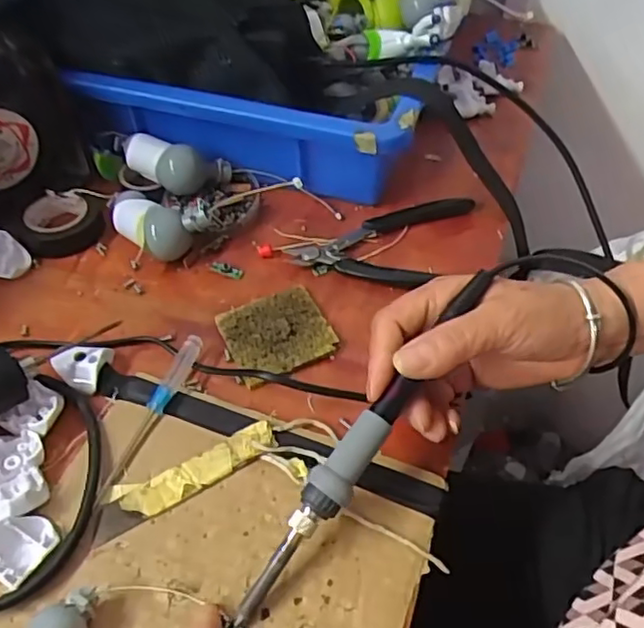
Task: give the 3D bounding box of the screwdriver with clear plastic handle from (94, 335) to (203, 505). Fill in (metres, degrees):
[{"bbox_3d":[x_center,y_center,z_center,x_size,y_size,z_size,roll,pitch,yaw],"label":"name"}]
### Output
[{"bbox_3d":[-0.099,0.056,0.368,0.014,0.008,0.111,16,52,11],"label":"screwdriver with clear plastic handle"}]

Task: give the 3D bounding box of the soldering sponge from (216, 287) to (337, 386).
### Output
[{"bbox_3d":[-0.029,0.011,0.412,0.065,0.006,0.063,-22,55,-19],"label":"soldering sponge"}]

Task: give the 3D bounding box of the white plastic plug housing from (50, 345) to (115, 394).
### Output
[{"bbox_3d":[-0.147,0.031,0.395,0.029,0.016,0.030,1,51,-1],"label":"white plastic plug housing"}]

